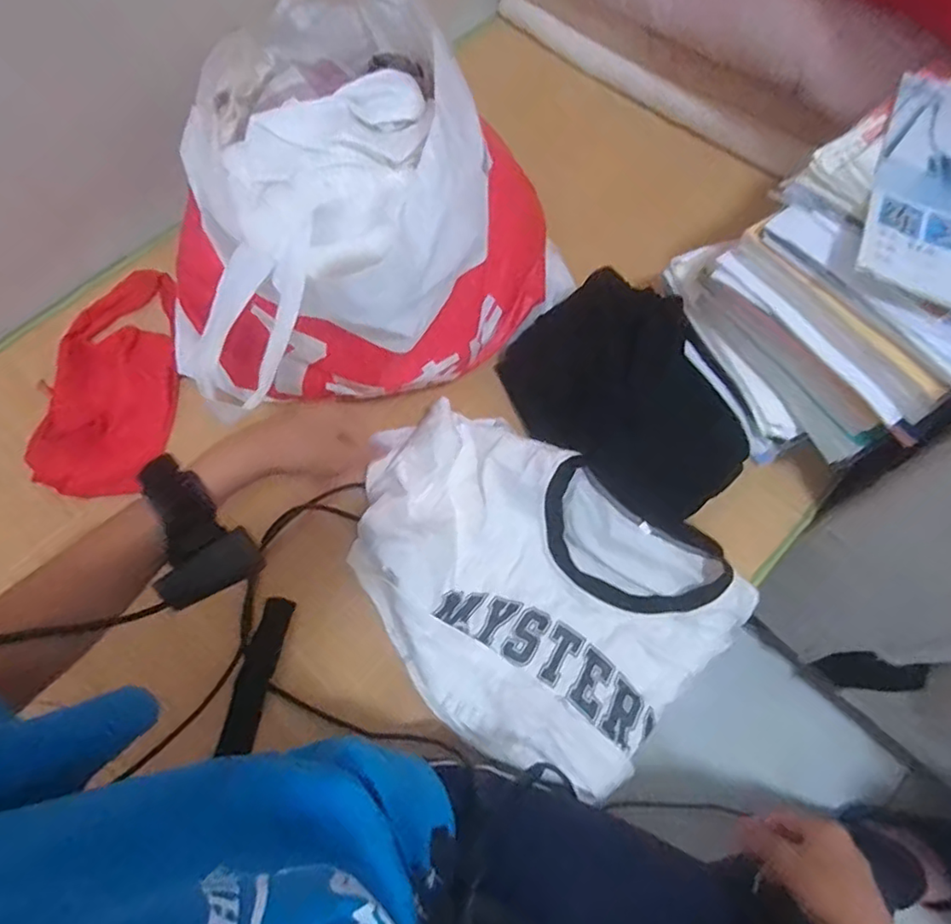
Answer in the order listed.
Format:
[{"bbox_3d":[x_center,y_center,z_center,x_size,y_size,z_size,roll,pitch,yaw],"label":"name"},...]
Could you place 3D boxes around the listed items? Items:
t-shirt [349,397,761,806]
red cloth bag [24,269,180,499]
[{"bbox_3d":[0.043,0.118,0.584,0.364,0.079,0.256,32,71,11],"label":"t-shirt"},{"bbox_3d":[-0.395,-0.097,0.687,0.128,0.032,0.272,-2,68,-2],"label":"red cloth bag"}]

